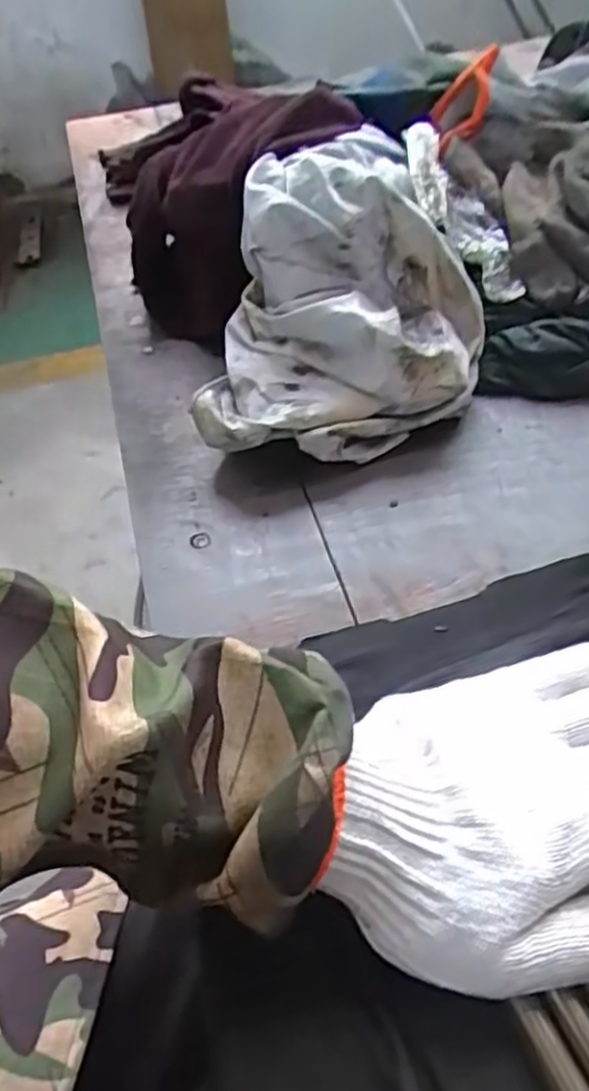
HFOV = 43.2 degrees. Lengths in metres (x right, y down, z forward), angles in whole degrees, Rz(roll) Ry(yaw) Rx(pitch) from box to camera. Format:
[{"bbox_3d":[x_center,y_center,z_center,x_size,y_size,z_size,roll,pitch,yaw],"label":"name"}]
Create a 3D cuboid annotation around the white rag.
[{"bbox_3d":[0.041,-0.187,0.509,0.164,0.110,0.279,4,49,9],"label":"white rag"}]

